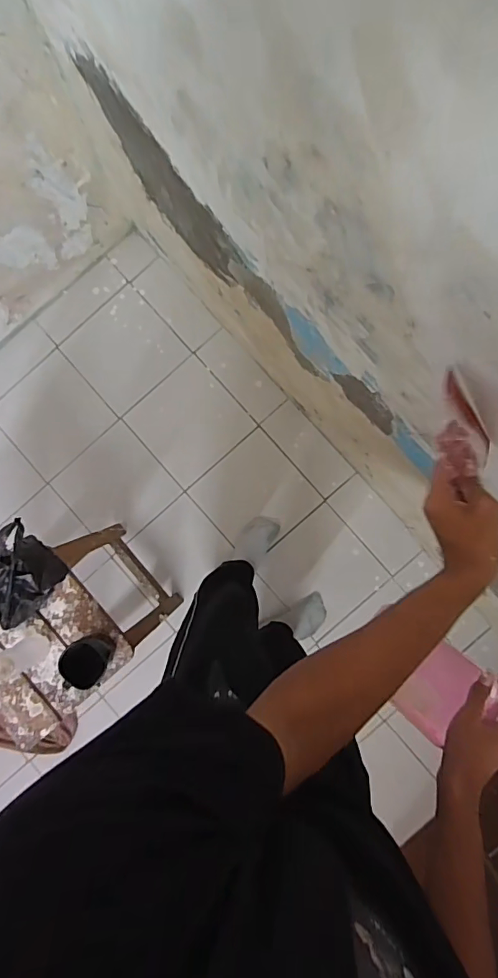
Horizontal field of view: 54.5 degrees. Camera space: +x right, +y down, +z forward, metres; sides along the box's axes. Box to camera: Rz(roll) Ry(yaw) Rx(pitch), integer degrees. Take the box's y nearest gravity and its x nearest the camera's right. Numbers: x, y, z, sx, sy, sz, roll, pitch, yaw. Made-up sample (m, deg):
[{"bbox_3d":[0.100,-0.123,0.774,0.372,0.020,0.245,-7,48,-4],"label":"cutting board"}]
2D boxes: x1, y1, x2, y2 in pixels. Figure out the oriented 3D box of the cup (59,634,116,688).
[{"bbox_3d":[-0.299,0.319,0.915,0.079,0.097,0.076,0,89,2],"label":"cup"}]

